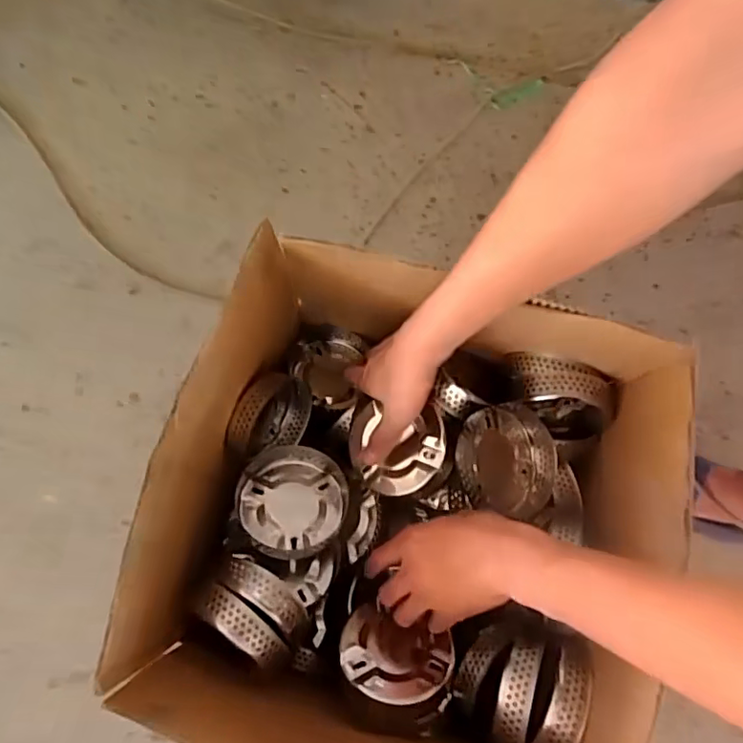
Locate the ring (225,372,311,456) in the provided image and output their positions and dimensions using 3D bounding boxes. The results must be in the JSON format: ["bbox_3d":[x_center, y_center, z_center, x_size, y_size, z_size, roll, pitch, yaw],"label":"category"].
[{"bbox_3d":[-0.104,0.050,0.586,0.053,0.098,0.100,32,75,7],"label":"ring"}]

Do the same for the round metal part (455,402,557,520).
[{"bbox_3d":[0.129,0.087,0.543,0.103,0.041,0.098,1,73,-2],"label":"round metal part"}]

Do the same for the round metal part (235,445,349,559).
[{"bbox_3d":[-0.078,0.127,0.545,0.104,0.027,0.106,3,49,-4],"label":"round metal part"}]

